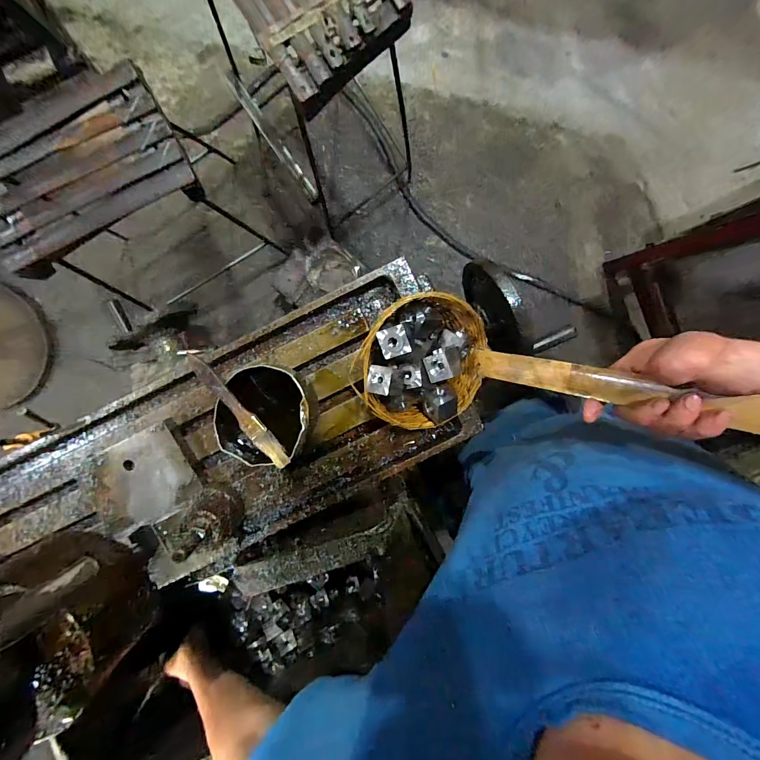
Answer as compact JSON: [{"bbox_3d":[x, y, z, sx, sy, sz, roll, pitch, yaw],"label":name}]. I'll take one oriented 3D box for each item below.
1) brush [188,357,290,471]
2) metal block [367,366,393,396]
[{"bbox_3d":[-0.151,0.034,0.376,0.020,0.007,0.150,-41,93,8],"label":"brush"},{"bbox_3d":[0.001,0.001,0.358,0.024,0.012,0.028,8,86,17],"label":"metal block"}]

